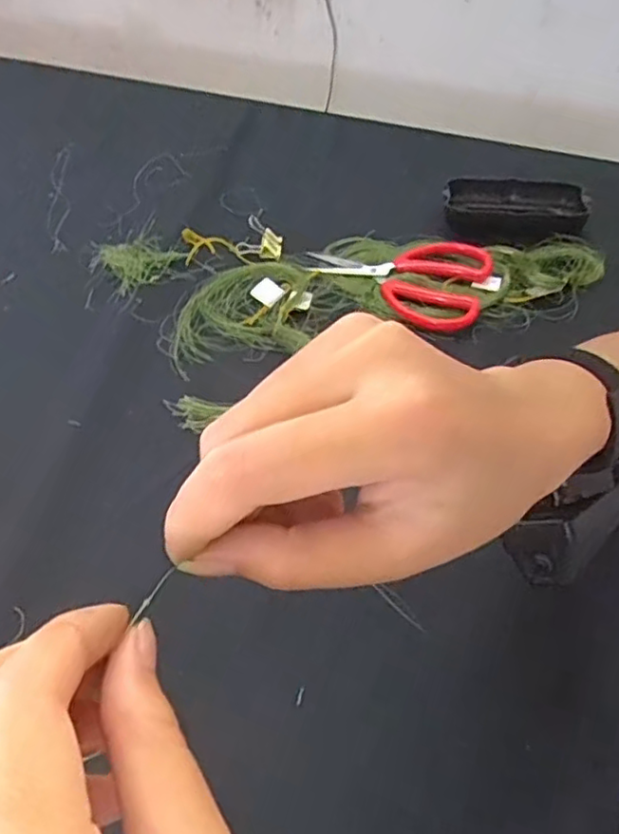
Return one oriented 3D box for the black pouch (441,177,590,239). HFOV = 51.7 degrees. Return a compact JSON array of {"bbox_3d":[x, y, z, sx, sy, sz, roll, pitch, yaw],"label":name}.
[{"bbox_3d":[0.164,-0.169,0.516,0.108,0.034,0.034,6,50,6],"label":"black pouch"}]

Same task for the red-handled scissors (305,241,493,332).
[{"bbox_3d":[0.064,-0.108,0.479,0.132,0.013,0.087,16,51,14],"label":"red-handled scissors"}]

